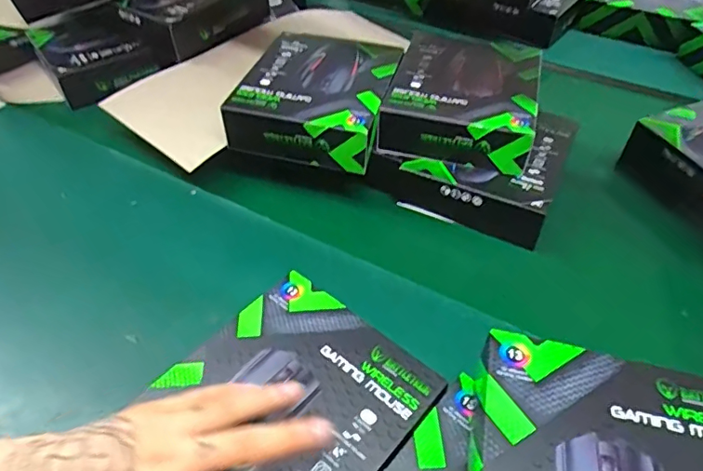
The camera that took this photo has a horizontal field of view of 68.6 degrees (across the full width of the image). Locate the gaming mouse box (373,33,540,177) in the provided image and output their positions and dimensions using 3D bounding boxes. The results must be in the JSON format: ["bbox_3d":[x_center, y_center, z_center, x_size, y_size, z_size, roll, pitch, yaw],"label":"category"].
[{"bbox_3d":[0.129,-0.161,0.591,0.154,0.048,0.187,13,47,11],"label":"gaming mouse box"}]

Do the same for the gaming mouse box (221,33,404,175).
[{"bbox_3d":[-0.035,-0.160,0.591,0.155,0.057,0.176,12,47,11],"label":"gaming mouse box"}]

